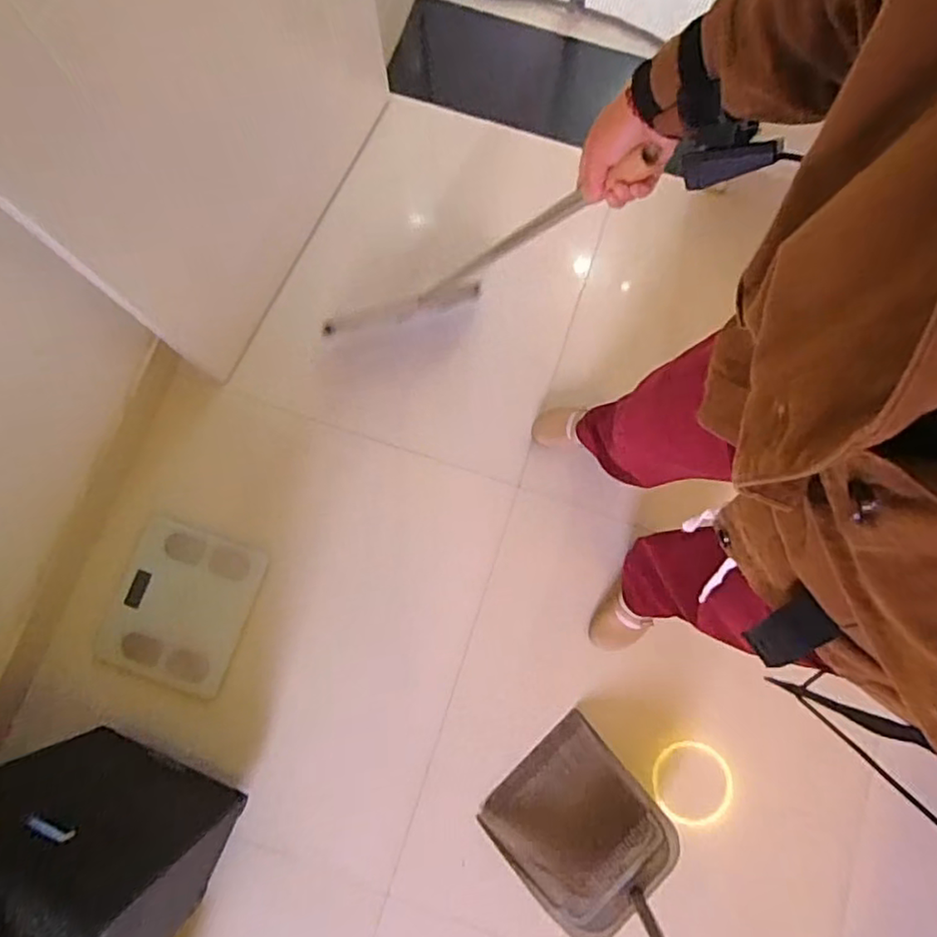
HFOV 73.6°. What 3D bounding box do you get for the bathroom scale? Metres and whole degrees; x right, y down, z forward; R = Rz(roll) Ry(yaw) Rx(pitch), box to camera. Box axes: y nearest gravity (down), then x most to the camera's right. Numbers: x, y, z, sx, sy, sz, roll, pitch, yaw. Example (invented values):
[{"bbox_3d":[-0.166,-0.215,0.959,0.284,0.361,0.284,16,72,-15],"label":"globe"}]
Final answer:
[{"bbox_3d":[-0.559,0.265,1.226,0.246,0.019,0.290,21,74,-10],"label":"bathroom scale"}]

